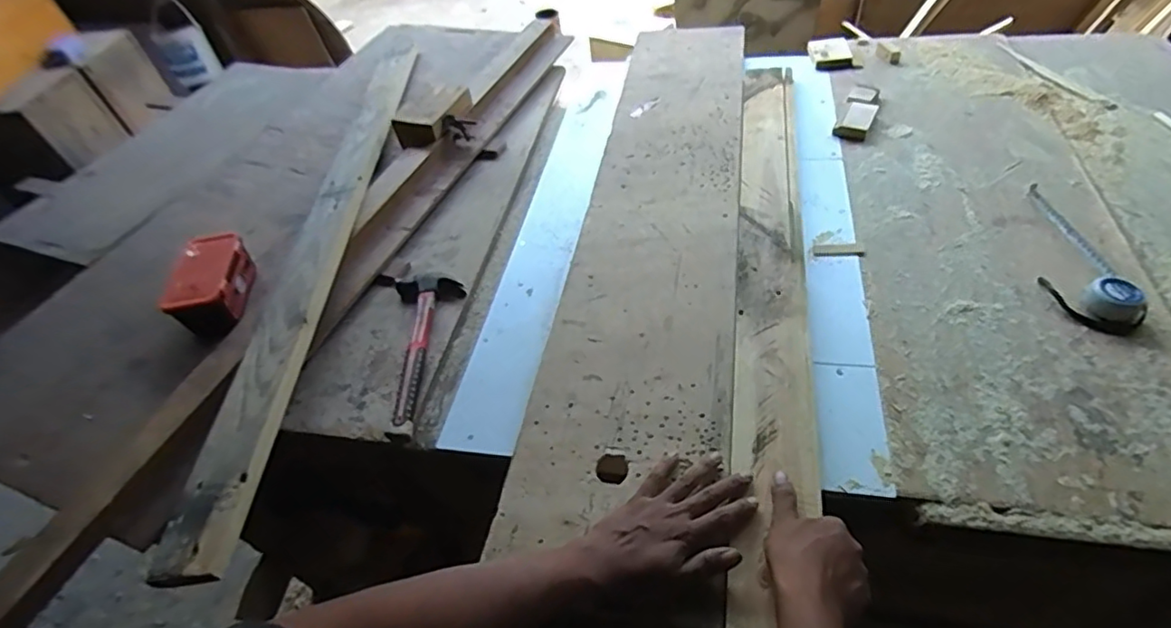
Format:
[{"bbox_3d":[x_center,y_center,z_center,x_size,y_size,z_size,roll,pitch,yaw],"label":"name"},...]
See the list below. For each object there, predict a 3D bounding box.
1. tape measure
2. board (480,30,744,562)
[{"bbox_3d":[0.621,-0.087,0.762,0.087,0.035,0.269,8,49,15],"label":"tape measure"},{"bbox_3d":[0.119,-0.181,0.953,0.241,0.023,1.120,5,48,12],"label":"board"}]

